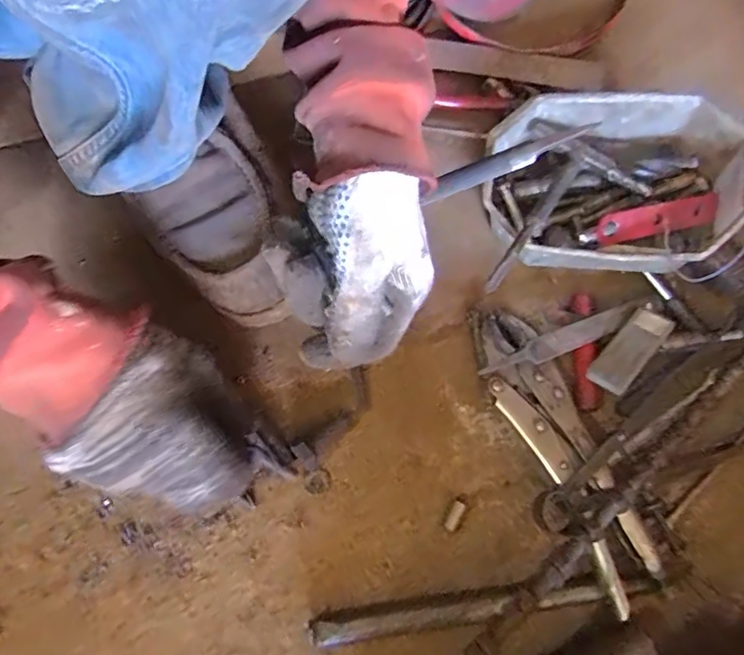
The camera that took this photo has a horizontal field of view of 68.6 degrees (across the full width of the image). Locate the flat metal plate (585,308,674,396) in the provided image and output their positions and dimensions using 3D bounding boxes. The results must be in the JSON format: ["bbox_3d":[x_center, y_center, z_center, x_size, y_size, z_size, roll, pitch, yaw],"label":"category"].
[{"bbox_3d":[0.194,0.016,0.408,0.029,0.015,0.076,38,72,16],"label":"flat metal plate"}]

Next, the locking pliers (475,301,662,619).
[{"bbox_3d":[0.132,0.077,0.391,0.058,0.031,0.213,-24,68,-9],"label":"locking pliers"}]

